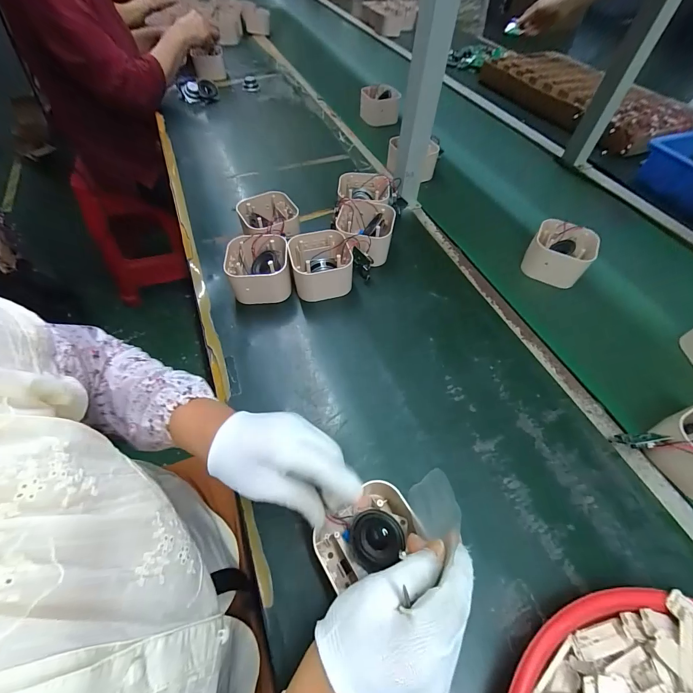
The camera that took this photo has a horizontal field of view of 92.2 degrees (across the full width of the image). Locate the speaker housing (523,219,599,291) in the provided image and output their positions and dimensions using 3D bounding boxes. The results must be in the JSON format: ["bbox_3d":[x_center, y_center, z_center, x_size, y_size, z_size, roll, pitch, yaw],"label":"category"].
[{"bbox_3d":[0.345,-0.152,0.540,0.089,0.059,0.085,27,59,16],"label":"speaker housing"}]

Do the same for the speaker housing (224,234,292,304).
[{"bbox_3d":[-0.133,-0.118,0.506,0.092,0.060,0.091,-6,56,-6],"label":"speaker housing"}]

